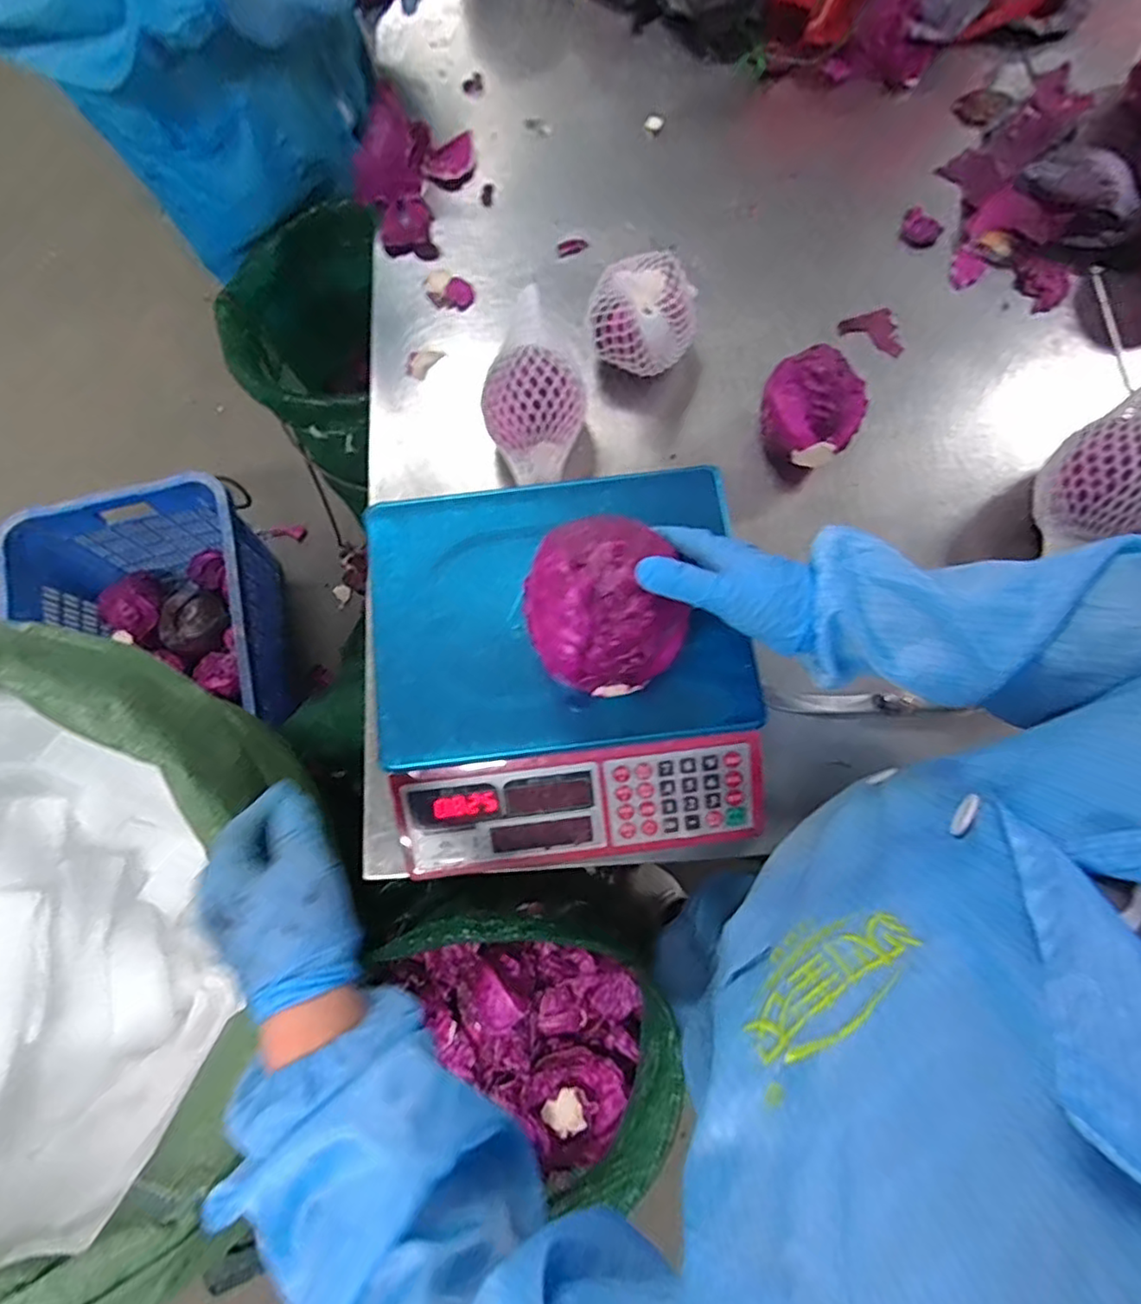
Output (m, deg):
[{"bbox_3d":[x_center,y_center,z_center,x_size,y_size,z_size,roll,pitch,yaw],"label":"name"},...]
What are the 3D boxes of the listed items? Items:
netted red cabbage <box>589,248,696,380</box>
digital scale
[{"bbox_3d":[0.072,-0.339,0.624,0.098,0.120,0.098,24,77,8],"label":"netted red cabbage"},{"bbox_3d":[-0.018,0.024,0.542,0.335,0.121,0.307,-5,75,1],"label":"digital scale"}]

